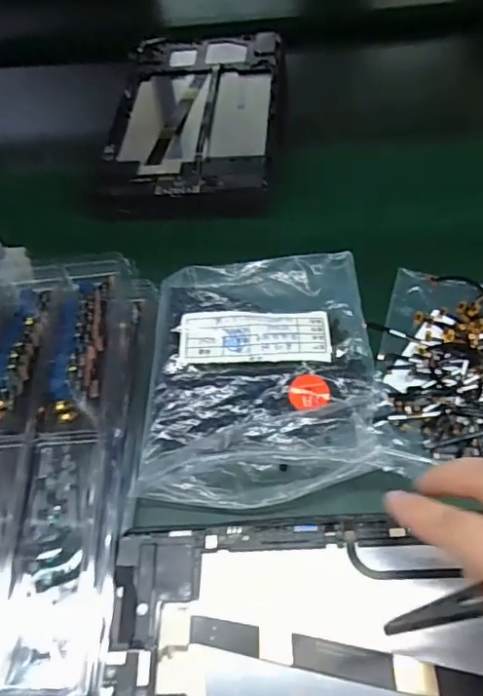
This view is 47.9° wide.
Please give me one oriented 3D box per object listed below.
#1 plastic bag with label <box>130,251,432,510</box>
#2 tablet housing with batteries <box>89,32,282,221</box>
[{"bbox_3d":[0.010,0.012,0.352,0.152,0.027,0.180,-7,56,0],"label":"plastic bag with label"},{"bbox_3d":[-0.044,-0.209,0.496,0.147,0.008,0.257,1,57,8],"label":"tablet housing with batteries"}]

